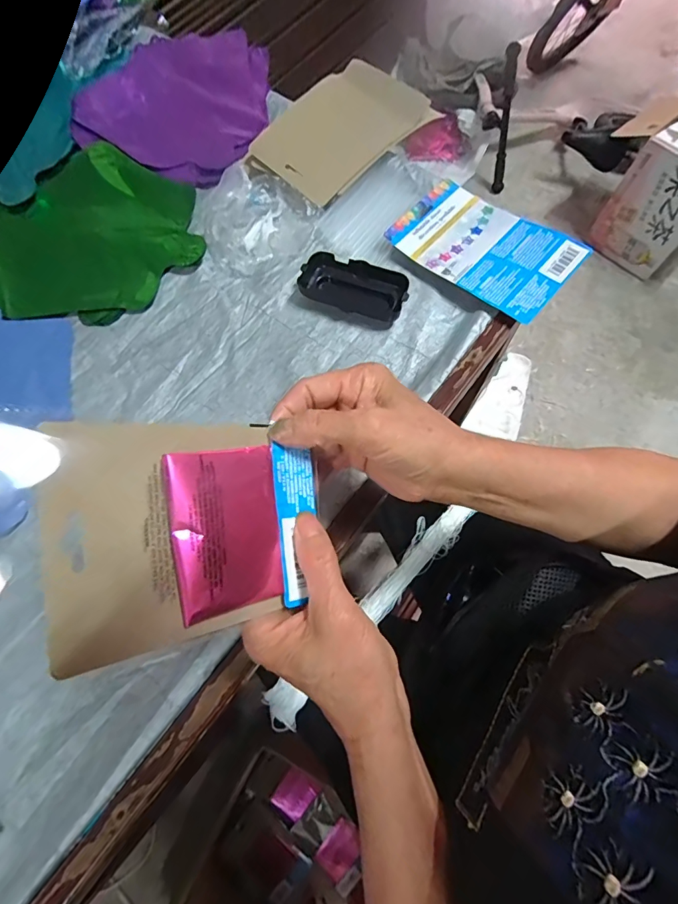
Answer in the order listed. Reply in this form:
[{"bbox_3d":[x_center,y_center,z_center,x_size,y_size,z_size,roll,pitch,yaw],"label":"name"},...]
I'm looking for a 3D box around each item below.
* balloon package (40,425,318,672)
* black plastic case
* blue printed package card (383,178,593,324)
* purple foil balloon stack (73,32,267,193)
[{"bbox_3d":[-0.076,0.041,0.241,0.144,0.013,0.112,0,78,-38],"label":"balloon package"},{"bbox_3d":[0.015,-0.172,0.453,0.113,0.024,0.051,22,73,9],"label":"black plastic case"},{"bbox_3d":[0.151,-0.217,0.455,0.181,0.010,0.110,39,78,19],"label":"blue printed package card"},{"bbox_3d":[-0.217,-0.453,0.564,0.257,0.033,0.238,25,74,10],"label":"purple foil balloon stack"}]

